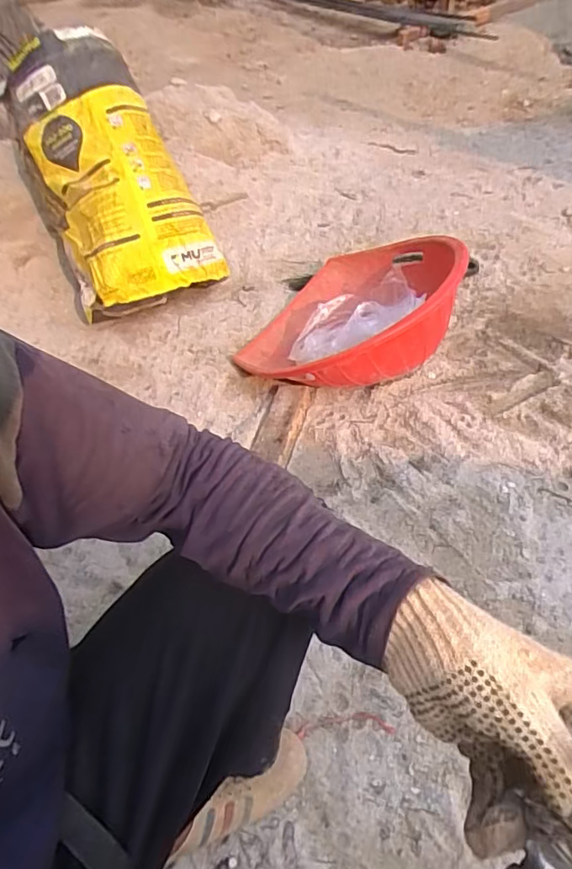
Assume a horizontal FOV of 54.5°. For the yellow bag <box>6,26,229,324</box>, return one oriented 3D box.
[{"bbox_3d":[-0.439,-0.627,1.329,0.323,0.205,0.685,-24,83,-15],"label":"yellow bag"}]

